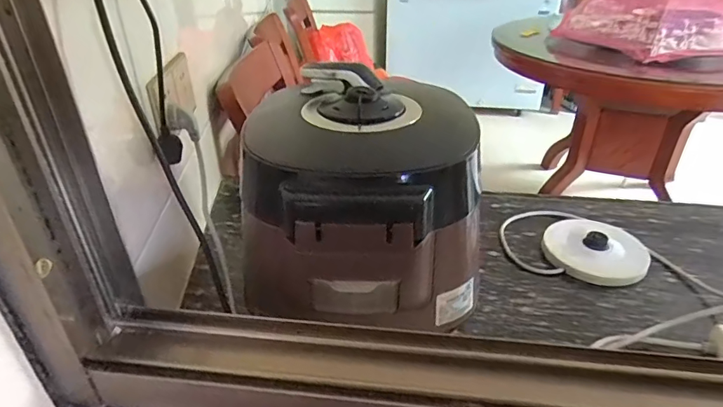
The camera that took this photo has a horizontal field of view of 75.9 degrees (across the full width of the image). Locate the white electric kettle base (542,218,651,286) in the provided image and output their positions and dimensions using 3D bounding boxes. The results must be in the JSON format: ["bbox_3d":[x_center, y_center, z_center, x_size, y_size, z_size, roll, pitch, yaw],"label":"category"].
[{"bbox_3d":[0.369,0.069,0.729,0.143,0.029,0.162,22,38,30],"label":"white electric kettle base"}]

